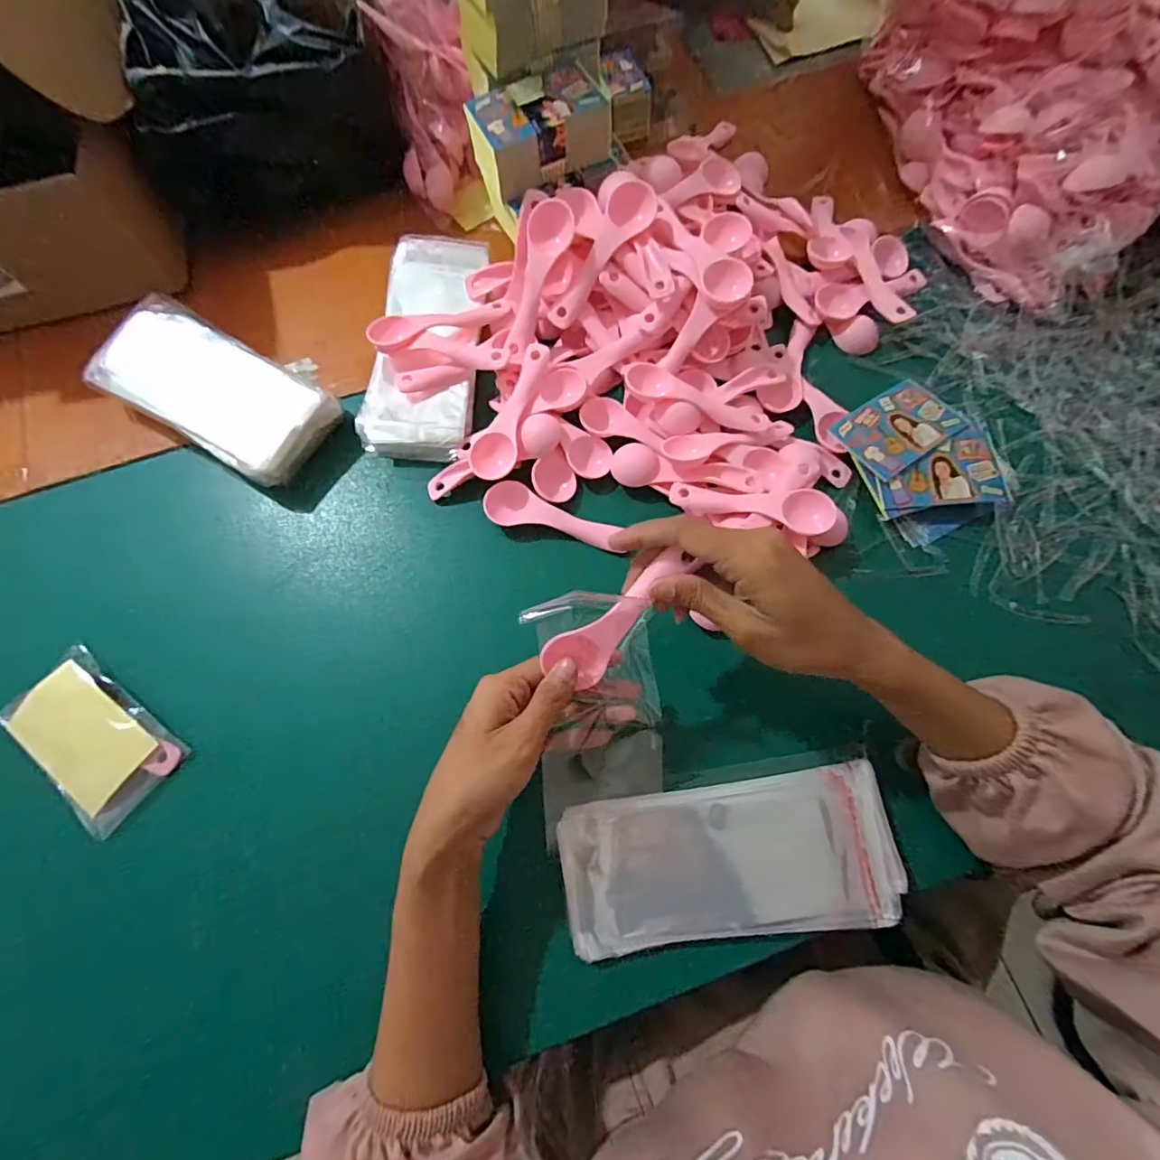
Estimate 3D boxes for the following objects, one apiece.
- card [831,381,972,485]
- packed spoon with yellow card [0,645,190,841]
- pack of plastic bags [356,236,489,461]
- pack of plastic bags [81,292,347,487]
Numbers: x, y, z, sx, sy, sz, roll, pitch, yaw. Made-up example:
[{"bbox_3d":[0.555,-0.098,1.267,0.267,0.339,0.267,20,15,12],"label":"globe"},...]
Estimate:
[{"bbox_3d":[0.249,-0.121,0.408,0.093,0.006,0.059,-33,69,-12],"label":"card"},{"bbox_3d":[-0.333,0.106,0.356,0.114,0.019,0.068,39,77,11],"label":"packed spoon with yellow card"},{"bbox_3d":[-0.126,-0.193,0.429,0.085,0.027,0.195,3,73,2],"label":"pack of plastic bags"},{"bbox_3d":[-0.285,-0.155,0.422,0.183,0.037,0.105,29,76,9],"label":"pack of plastic bags"}]

